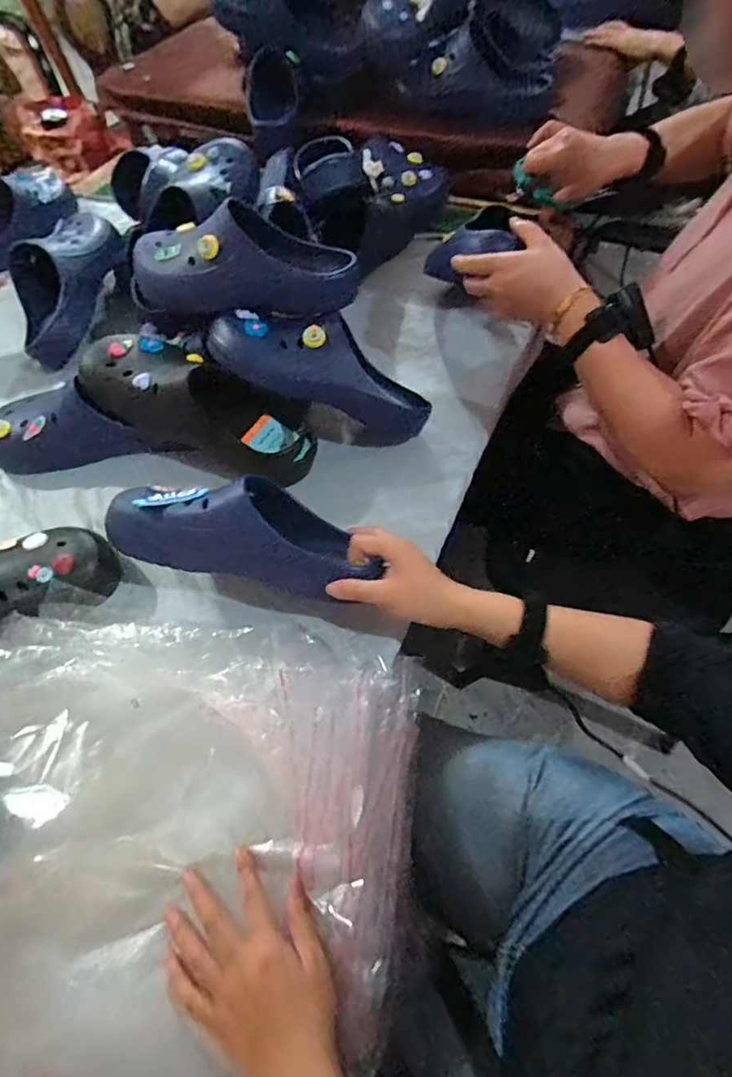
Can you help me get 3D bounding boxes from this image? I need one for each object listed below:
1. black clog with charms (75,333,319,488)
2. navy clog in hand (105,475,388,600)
[{"bbox_3d":[-0.191,-0.150,0.625,0.277,0.097,0.110,22,57,-14],"label":"black clog with charms"},{"bbox_3d":[-0.118,-0.014,0.509,0.234,0.088,0.101,10,58,-4],"label":"navy clog in hand"}]

